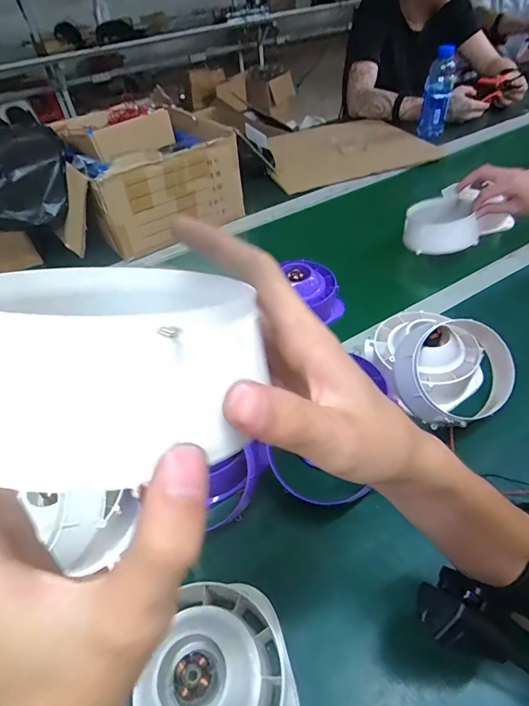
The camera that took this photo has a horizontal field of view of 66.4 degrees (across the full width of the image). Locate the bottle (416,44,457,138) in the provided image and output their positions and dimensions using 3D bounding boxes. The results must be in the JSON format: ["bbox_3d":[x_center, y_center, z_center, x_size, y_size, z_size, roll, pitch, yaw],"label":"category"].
[{"bbox_3d":[0.476,-0.710,1.111,0.077,0.201,0.073,13,49,18],"label":"bottle"}]

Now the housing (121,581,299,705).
[{"bbox_3d":[-0.040,0.256,0.314,0.119,0.073,0.127,-3,46,3],"label":"housing"}]

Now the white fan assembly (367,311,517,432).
[{"bbox_3d":[0.214,0.007,0.507,0.127,0.096,0.180,-19,47,-12],"label":"white fan assembly"}]

